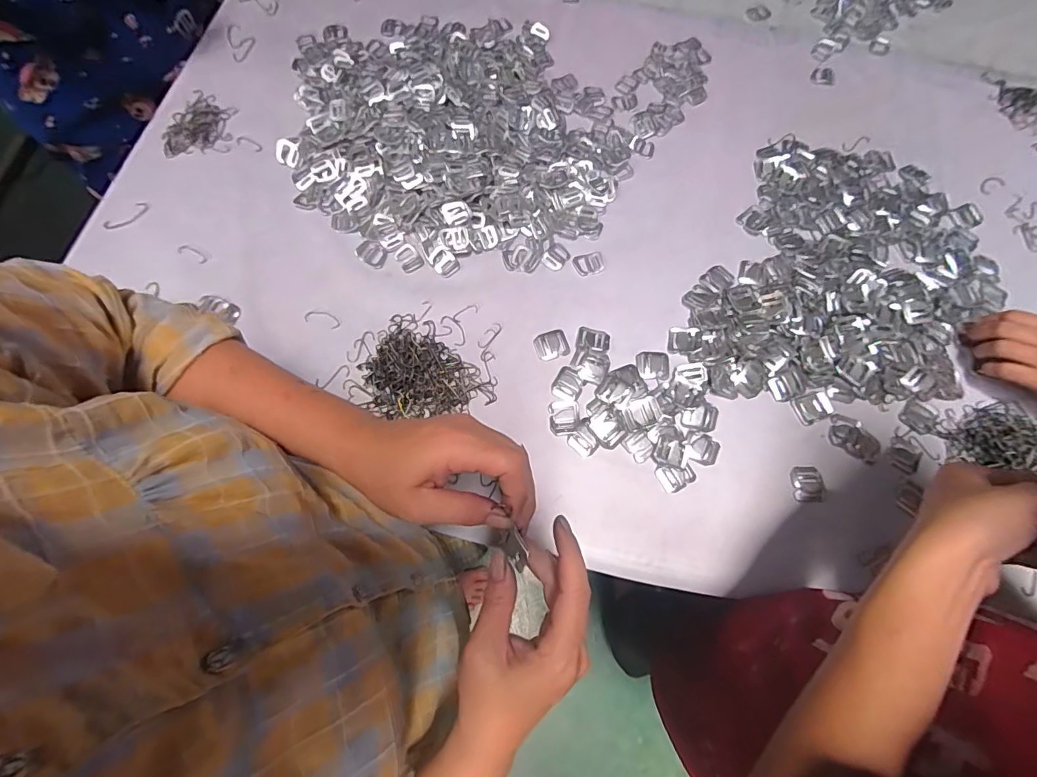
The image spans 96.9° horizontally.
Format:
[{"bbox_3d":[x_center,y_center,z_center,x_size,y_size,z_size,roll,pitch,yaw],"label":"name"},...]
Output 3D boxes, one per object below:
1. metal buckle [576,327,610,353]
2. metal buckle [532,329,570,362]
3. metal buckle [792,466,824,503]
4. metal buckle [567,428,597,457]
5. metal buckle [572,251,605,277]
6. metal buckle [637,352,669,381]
[{"bbox_3d":[0.081,-0.053,0.498,0.035,0.005,0.025,17,74,3],"label":"metal buckle"},{"bbox_3d":[0.036,-0.047,0.496,0.036,0.004,0.031,-18,75,-7],"label":"metal buckle"},{"bbox_3d":[0.293,0.096,0.462,0.029,0.004,0.036,5,73,-1],"label":"metal buckle"},{"bbox_3d":[0.066,0.055,0.467,0.024,0.004,0.028,-35,78,-11],"label":"metal buckle"},{"bbox_3d":[0.082,-0.145,0.533,0.035,0.004,0.026,-15,74,-6],"label":"metal buckle"},{"bbox_3d":[0.145,-0.025,0.496,0.034,0.004,0.032,3,73,-1],"label":"metal buckle"}]

